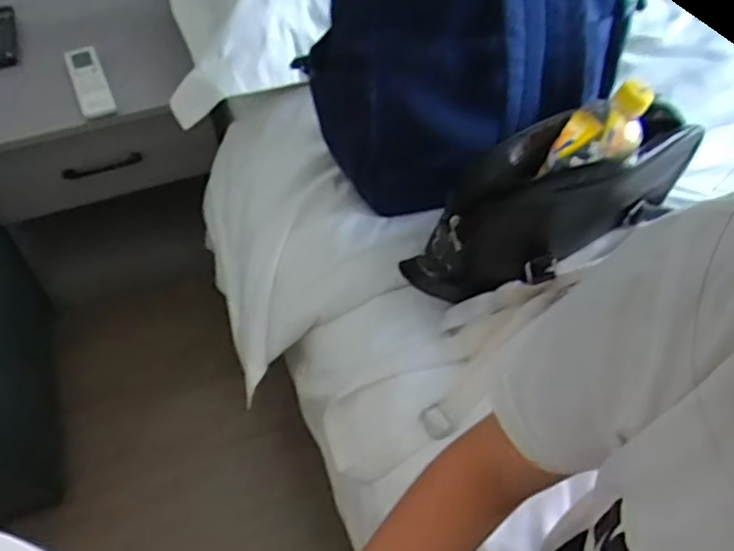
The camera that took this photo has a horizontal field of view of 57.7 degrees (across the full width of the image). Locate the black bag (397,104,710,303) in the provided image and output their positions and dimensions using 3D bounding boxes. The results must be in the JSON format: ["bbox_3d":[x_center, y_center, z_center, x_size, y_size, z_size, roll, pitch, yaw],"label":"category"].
[{"bbox_3d":[0.180,-0.068,0.644,0.276,0.151,0.071,-18,51,-13],"label":"black bag"}]

